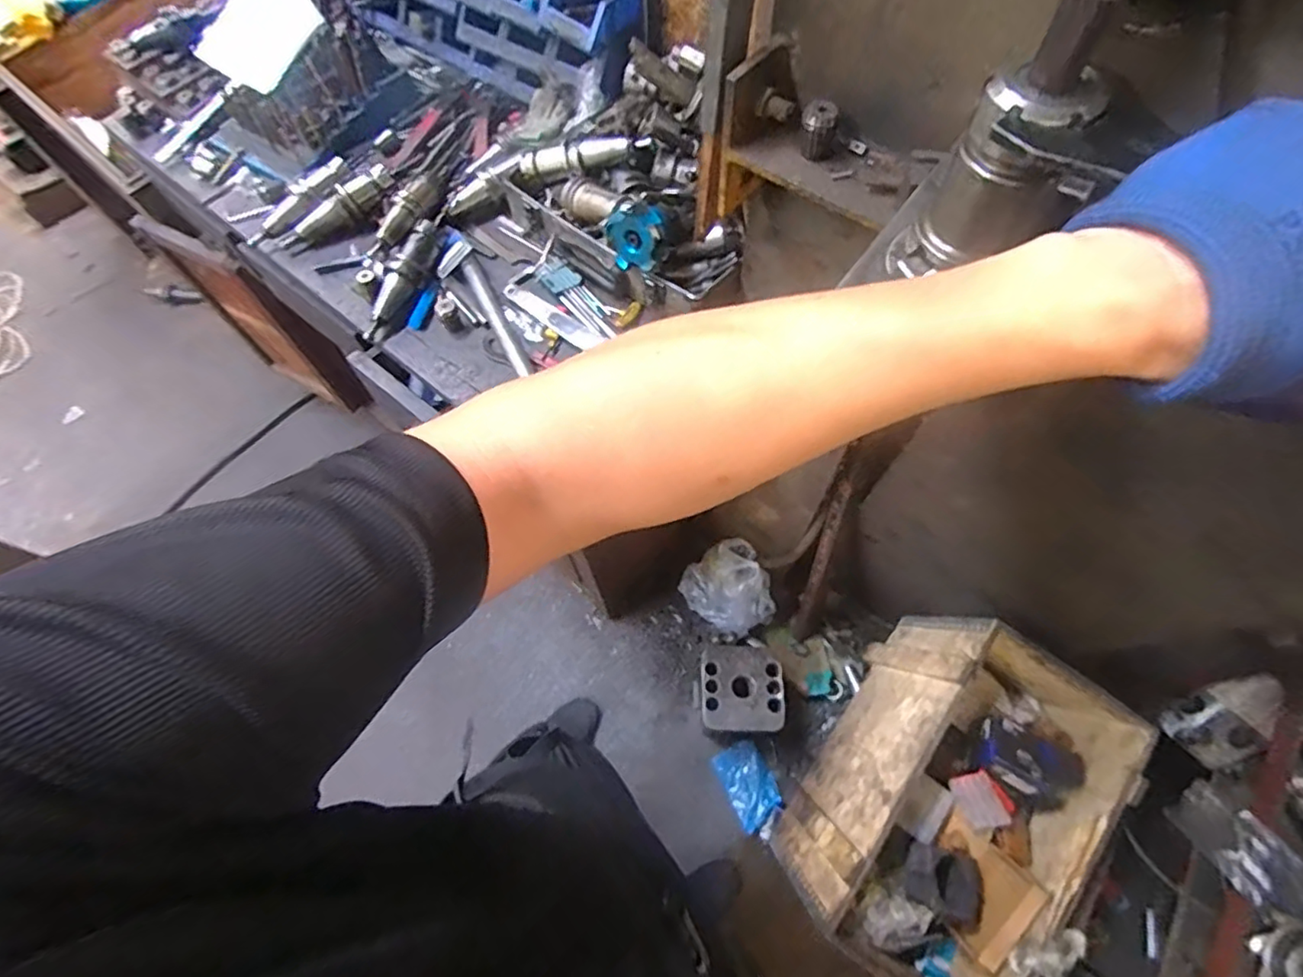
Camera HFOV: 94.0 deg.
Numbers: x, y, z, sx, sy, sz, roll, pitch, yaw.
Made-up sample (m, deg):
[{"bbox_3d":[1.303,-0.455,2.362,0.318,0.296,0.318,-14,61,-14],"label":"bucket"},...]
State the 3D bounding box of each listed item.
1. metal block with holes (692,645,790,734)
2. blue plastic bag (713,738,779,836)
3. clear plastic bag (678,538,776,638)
[{"bbox_3d":[0.184,0.436,1.306,0.179,0.162,0.169,0,64,3],"label":"metal block with holes"},{"bbox_3d":[0.209,0.634,1.304,0.100,0.019,0.157,-26,66,-10],"label":"blue plastic bag"},{"bbox_3d":[0.186,0.234,1.400,0.172,0.152,0.202,-36,68,-14],"label":"clear plastic bag"}]

